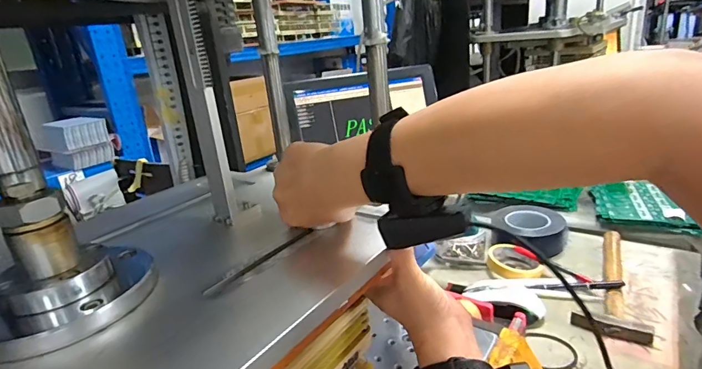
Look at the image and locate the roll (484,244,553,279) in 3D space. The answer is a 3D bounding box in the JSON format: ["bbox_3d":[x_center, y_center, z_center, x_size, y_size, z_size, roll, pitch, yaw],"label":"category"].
[{"bbox_3d":[0.287,0.133,0.751,0.100,0.026,0.099,-4,20,2],"label":"roll"}]

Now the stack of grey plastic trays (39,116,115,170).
[{"bbox_3d":[-0.915,-0.139,1.390,0.187,0.153,0.160,11,26,37],"label":"stack of grey plastic trays"}]

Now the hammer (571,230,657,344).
[{"bbox_3d":[0.425,0.152,0.668,0.094,0.029,0.275,9,24,33],"label":"hammer"}]

